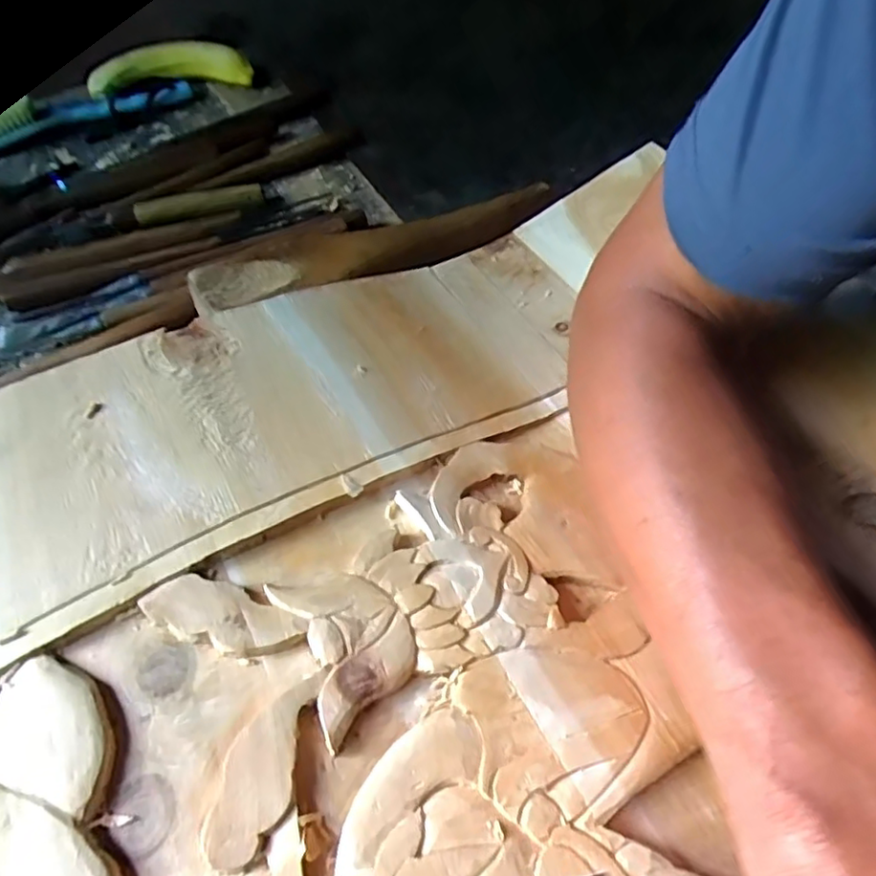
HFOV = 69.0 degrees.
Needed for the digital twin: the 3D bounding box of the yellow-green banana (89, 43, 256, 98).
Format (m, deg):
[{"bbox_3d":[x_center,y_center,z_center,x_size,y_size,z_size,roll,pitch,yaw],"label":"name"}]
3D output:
[{"bbox_3d":[-0.249,-0.346,0.590,0.142,0.033,0.051,-14,54,-8],"label":"yellow-green banana"}]

